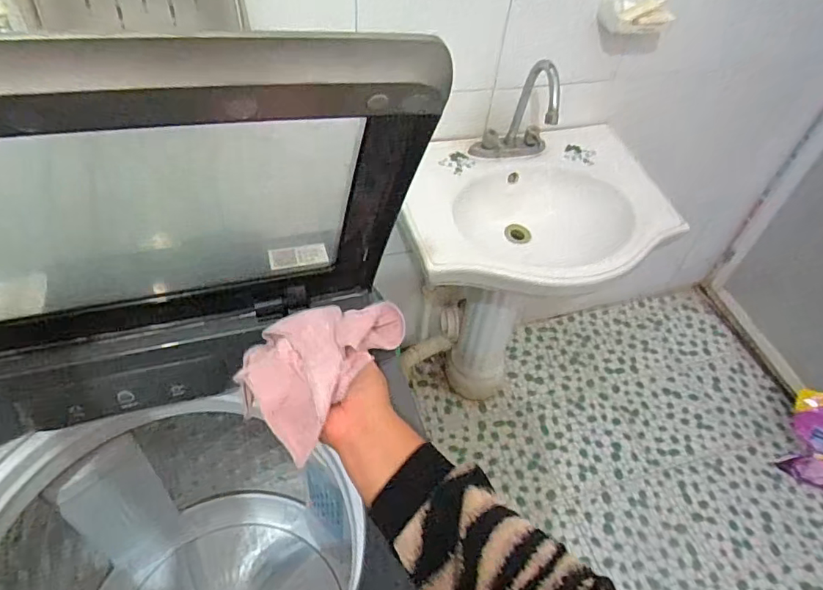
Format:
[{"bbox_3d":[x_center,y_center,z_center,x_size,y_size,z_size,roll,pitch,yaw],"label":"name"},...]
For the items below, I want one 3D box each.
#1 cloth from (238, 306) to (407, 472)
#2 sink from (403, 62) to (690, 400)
[{"bbox_3d":[-0.097,0.051,0.506,0.131,0.079,0.185,19,49,10],"label":"cloth"},{"bbox_3d":[0.226,0.009,1.342,0.540,0.868,0.399,-5,49,-10],"label":"sink"}]

